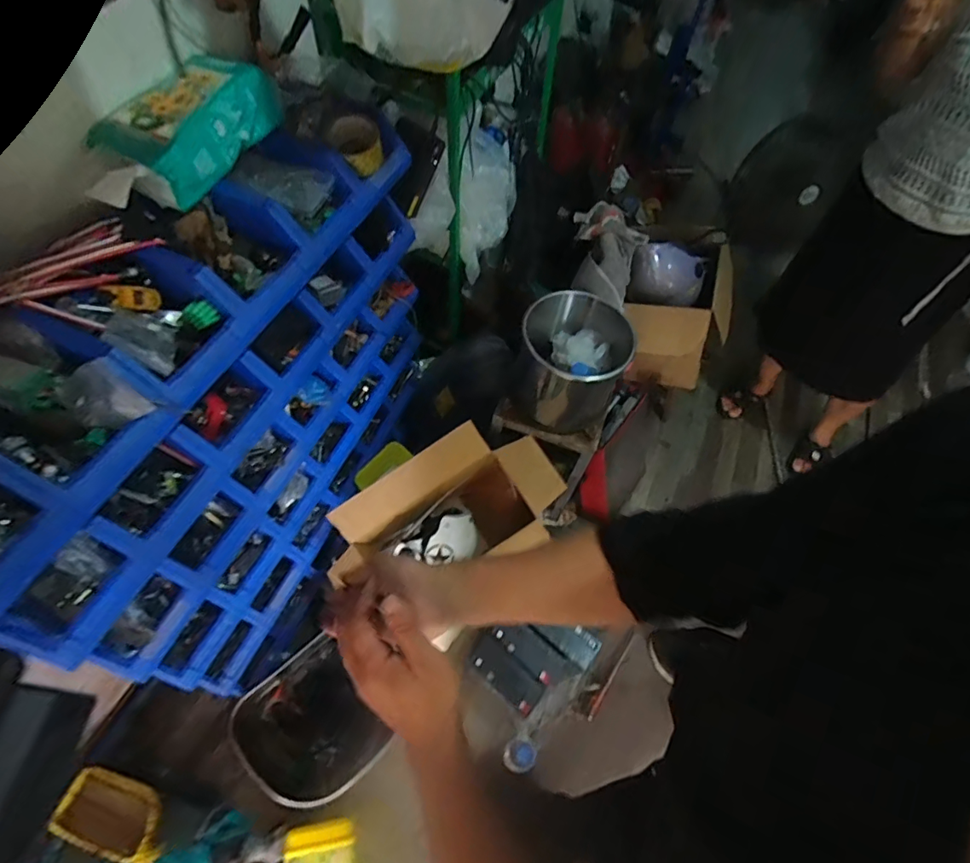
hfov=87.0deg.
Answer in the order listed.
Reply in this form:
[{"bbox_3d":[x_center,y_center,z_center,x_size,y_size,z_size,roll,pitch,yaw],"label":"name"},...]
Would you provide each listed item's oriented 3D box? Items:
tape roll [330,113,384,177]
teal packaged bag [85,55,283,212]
[{"bbox_3d":[-0.216,-0.494,0.872,0.072,0.064,0.084,-23,64,-17],"label":"tape roll"},{"bbox_3d":[-0.424,-0.457,0.745,0.128,0.091,0.254,22,60,9],"label":"teal packaged bag"}]

